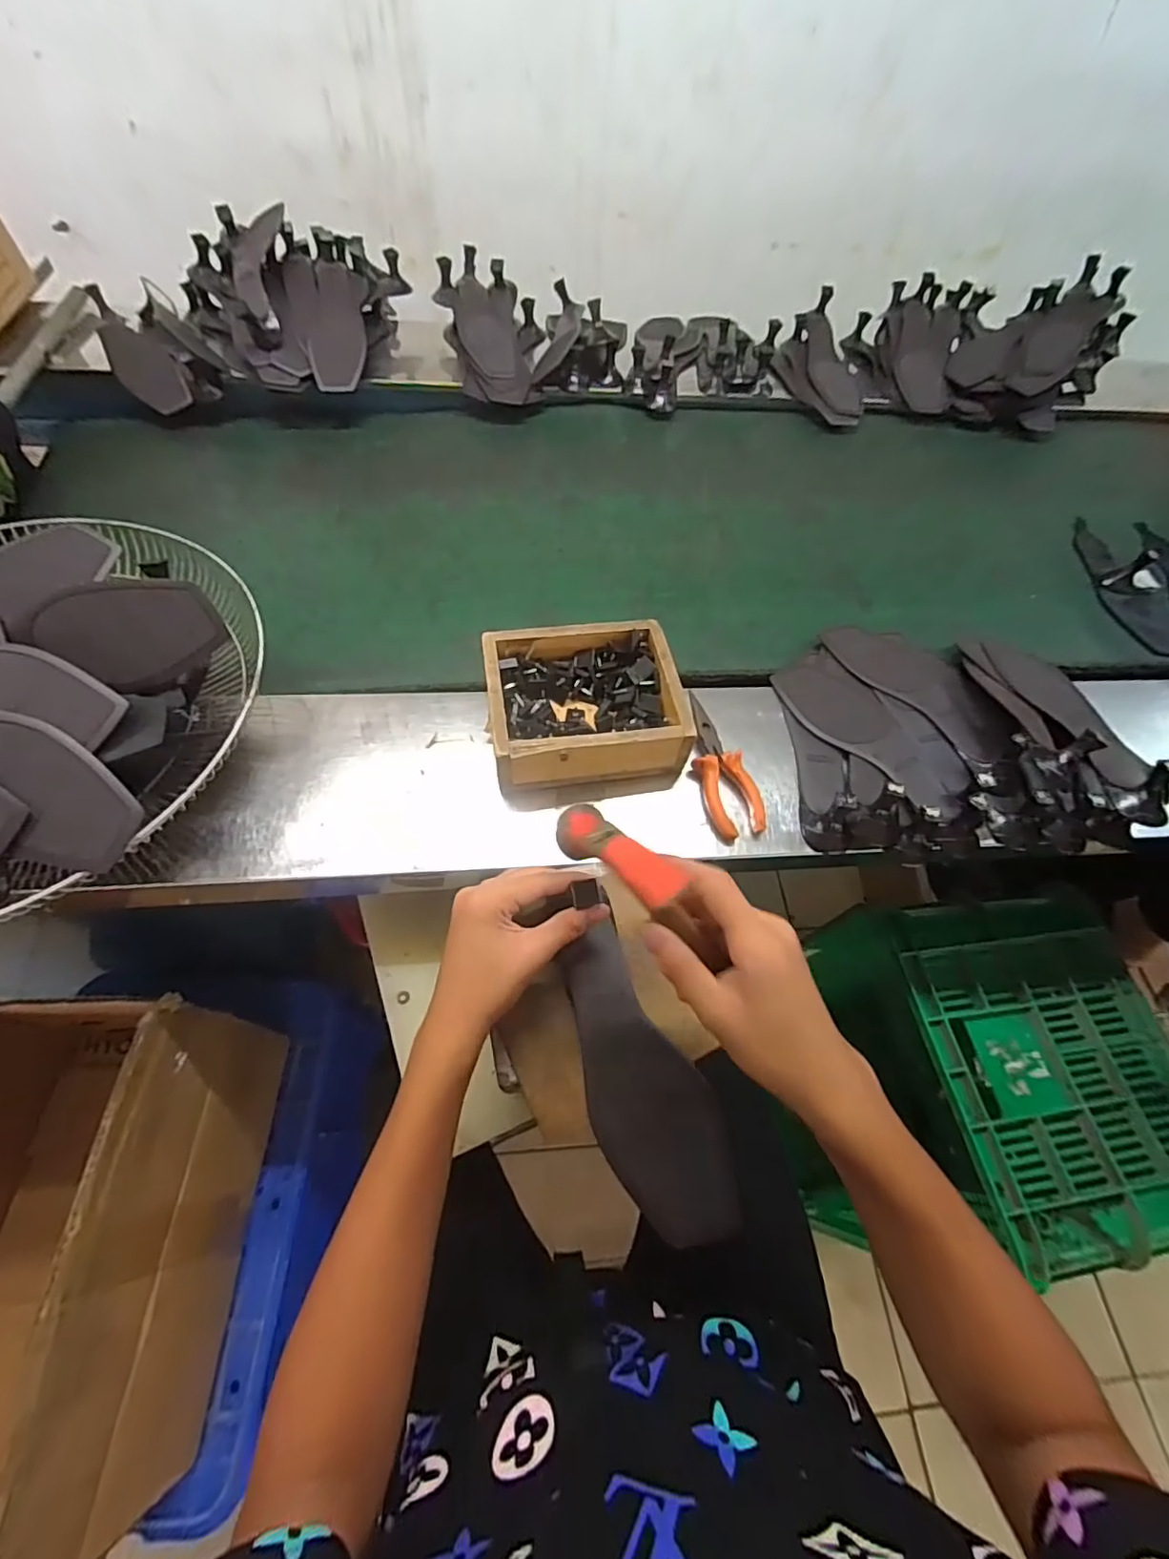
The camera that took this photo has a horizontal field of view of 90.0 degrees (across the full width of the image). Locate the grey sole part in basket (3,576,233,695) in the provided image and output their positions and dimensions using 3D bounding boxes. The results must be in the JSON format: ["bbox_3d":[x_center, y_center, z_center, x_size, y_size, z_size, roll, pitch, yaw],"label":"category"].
[{"bbox_3d":[-0.356,-0.115,0.456,0.124,0.085,0.018,-30,26,-16],"label":"grey sole part in basket"}]

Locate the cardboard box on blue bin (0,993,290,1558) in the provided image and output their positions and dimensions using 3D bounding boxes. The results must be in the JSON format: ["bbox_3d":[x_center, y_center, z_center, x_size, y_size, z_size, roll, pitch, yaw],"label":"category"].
[{"bbox_3d":[-0.576,0.495,0.612,0.318,0.352,0.446,4,59,-2],"label":"cardboard box on blue bin"}]

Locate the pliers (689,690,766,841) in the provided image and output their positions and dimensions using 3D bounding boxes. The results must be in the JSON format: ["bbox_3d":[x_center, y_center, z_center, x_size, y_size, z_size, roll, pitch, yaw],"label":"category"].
[{"bbox_3d":[0.129,-0.015,0.568,0.048,0.026,0.147,-12,61,-12],"label":"pliers"}]

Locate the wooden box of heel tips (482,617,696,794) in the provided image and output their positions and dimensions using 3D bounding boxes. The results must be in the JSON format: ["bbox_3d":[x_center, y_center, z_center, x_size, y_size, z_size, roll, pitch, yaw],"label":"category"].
[{"bbox_3d":[-0.001,-0.076,0.563,0.179,0.055,0.156,-8,61,-9],"label":"wooden box of heel tips"}]

